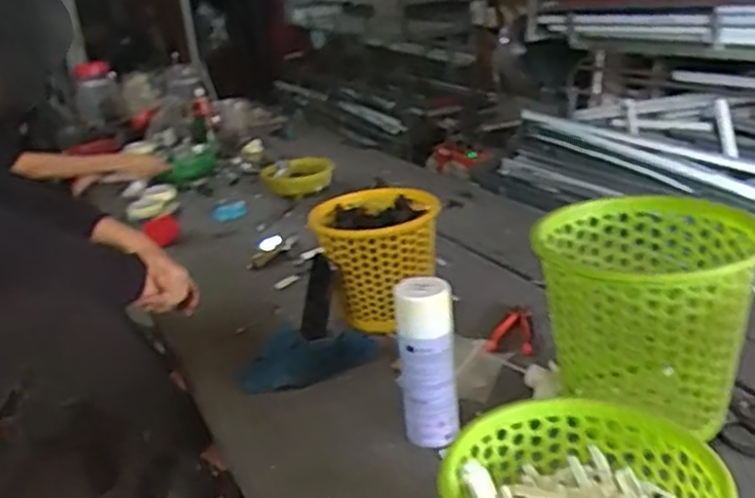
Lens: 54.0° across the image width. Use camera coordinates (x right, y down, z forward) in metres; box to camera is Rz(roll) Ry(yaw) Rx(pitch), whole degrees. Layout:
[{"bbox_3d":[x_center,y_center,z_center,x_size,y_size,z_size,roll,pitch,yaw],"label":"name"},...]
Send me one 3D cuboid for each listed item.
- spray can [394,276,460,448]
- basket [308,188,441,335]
[{"bbox_3d":[0.060,0.140,0.884,0.063,0.206,0.054,-4,22,5],"label":"spray can"},{"bbox_3d":[0.003,0.024,1.222,0.194,0.197,0.207,-10,22,-10],"label":"basket"}]

